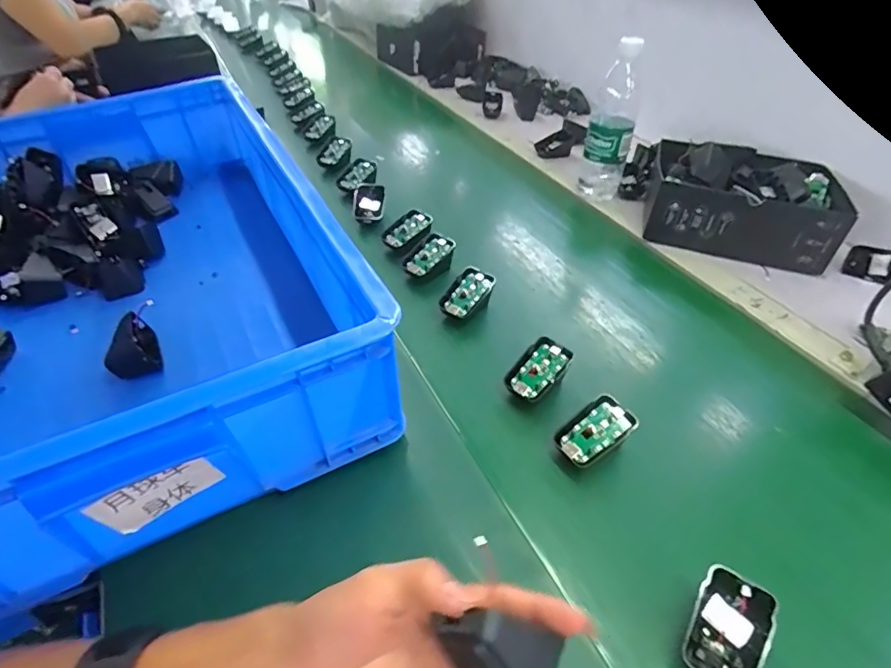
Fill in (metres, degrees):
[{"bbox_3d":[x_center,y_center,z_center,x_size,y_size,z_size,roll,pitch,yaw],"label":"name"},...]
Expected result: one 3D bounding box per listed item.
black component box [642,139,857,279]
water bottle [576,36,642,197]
[{"bbox_3d":[0.430,-0.196,0.746,0.236,0.086,0.194,17,42,16],"label":"black component box"},{"bbox_3d":[0.256,-0.325,0.780,0.069,0.204,0.070,18,43,16],"label":"water bottle"}]

